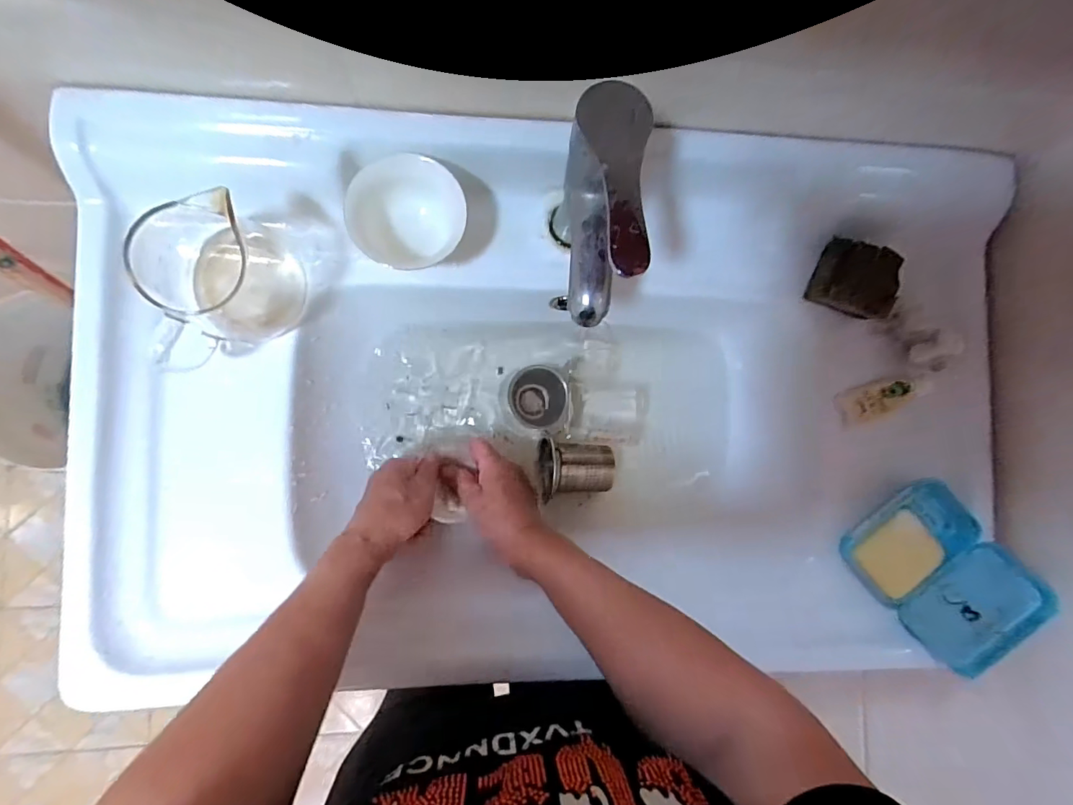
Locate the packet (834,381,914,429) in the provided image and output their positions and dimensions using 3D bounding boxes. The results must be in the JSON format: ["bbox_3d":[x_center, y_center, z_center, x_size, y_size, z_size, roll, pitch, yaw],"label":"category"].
[{"bbox_3d":[0.326,-0.001,0.475,0.067,0.008,0.035,-18,76,8],"label":"packet"}]

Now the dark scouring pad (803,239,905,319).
[{"bbox_3d":[0.293,-0.114,0.457,0.070,0.008,0.063,25,103,34],"label":"dark scouring pad"}]

